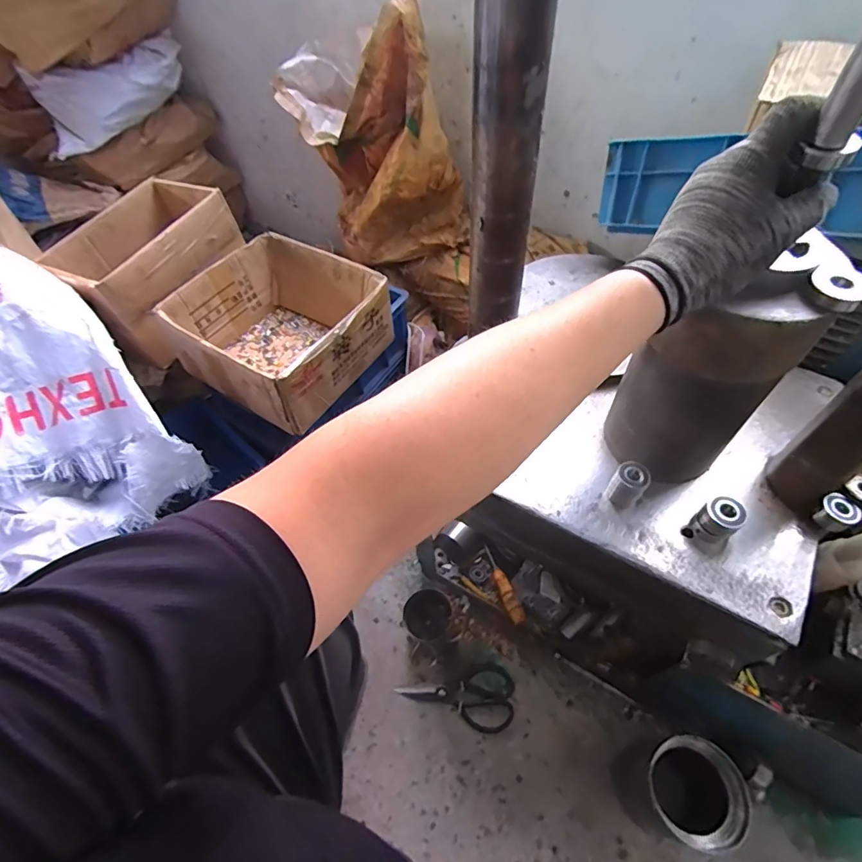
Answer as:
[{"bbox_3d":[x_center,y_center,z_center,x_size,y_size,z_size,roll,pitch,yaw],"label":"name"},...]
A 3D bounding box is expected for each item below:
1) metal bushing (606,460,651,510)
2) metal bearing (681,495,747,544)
[{"bbox_3d":[0.220,0.063,0.536,0.035,0.059,0.031,28,61,22],"label":"metal bushing"},{"bbox_3d":[0.303,0.100,0.511,0.047,0.046,0.038,-31,58,-18],"label":"metal bearing"}]

